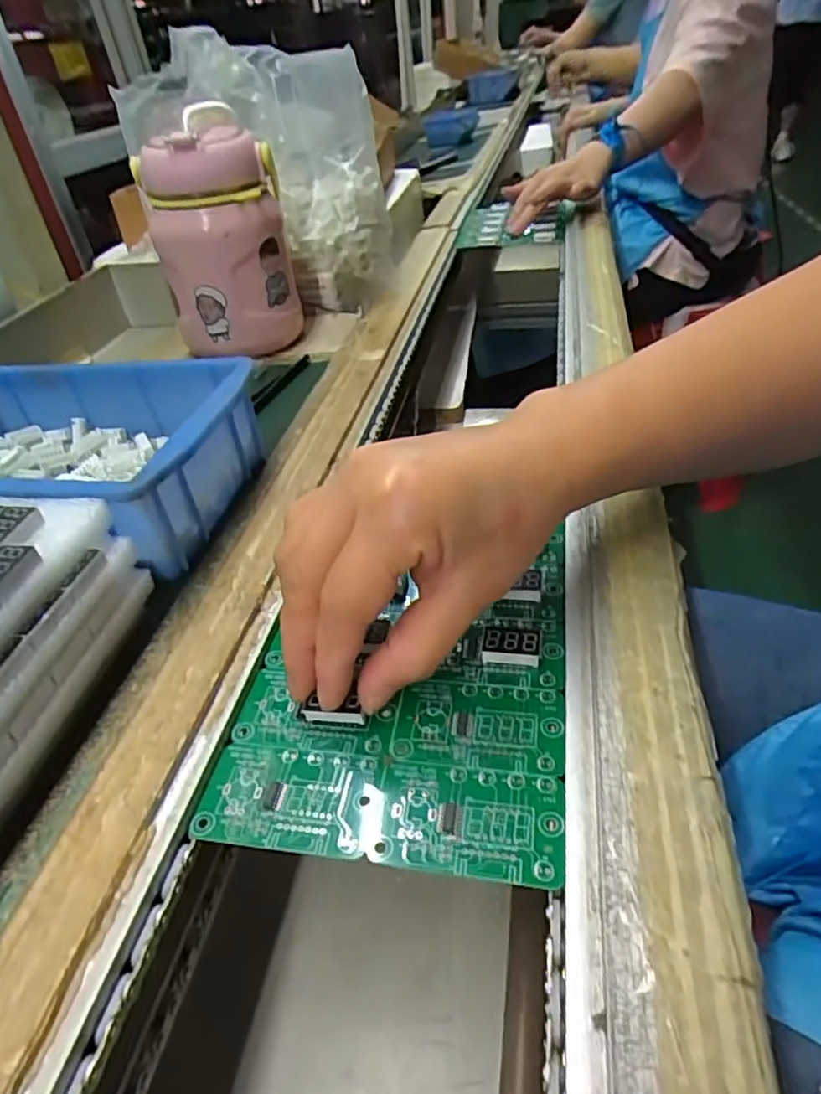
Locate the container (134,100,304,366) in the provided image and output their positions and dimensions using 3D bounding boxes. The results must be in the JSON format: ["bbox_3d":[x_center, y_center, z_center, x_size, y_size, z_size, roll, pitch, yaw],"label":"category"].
[{"bbox_3d":[-0.144,-0.234,0.489,0.097,0.154,0.081,-11,39,-3],"label":"container"}]

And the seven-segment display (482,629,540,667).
[{"bbox_3d":[0.041,0.041,0.257,0.022,0.007,0.013,2,40,12],"label":"seven-segment display"}]

